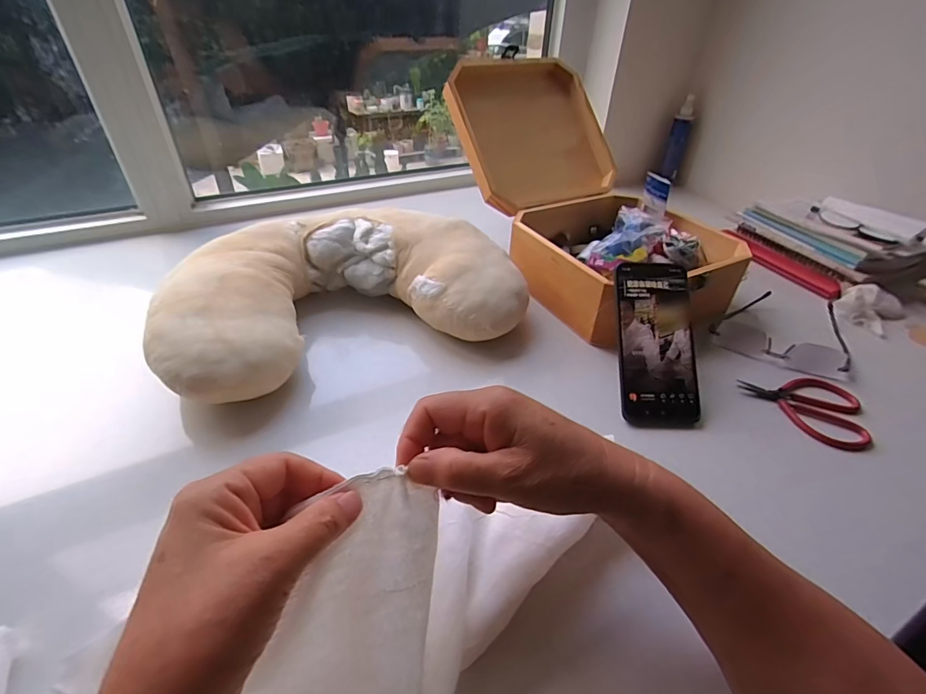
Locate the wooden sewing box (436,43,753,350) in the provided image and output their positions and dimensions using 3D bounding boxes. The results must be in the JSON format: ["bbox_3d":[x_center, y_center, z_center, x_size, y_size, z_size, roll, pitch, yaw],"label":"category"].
[{"bbox_3d":[0.169,-0.230,0.622,0.249,0.219,0.422,-17,43,-22],"label":"wooden sewing box"}]

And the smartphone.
[{"bbox_3d":[0.195,-0.005,0.444,0.077,0.011,0.167,0,79,-2],"label":"smartphone"}]

